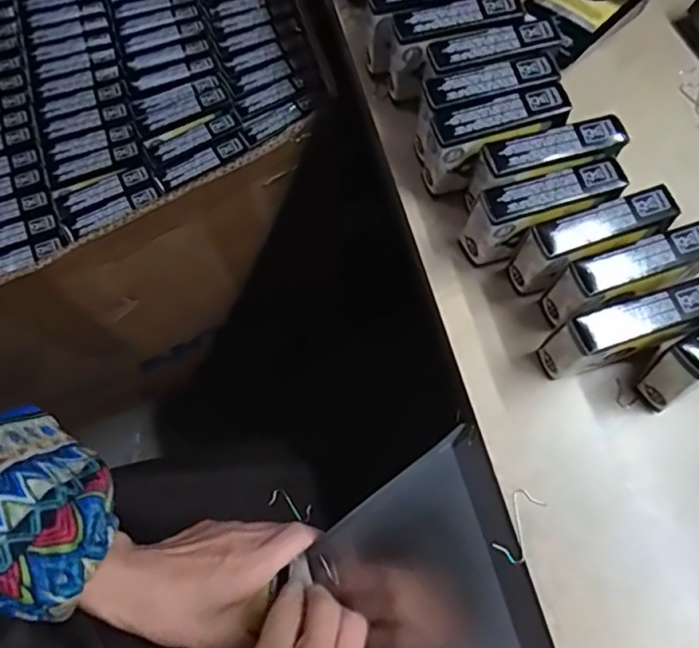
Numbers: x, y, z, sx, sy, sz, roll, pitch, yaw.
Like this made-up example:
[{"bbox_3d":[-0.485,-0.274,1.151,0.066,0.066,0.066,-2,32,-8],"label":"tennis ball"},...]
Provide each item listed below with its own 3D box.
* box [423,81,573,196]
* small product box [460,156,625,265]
[{"bbox_3d":[0.079,-0.099,0.324,0.074,0.050,0.024,-17,73,-4],"label":"box"},{"bbox_3d":[0.103,-0.057,0.311,0.077,0.048,0.023,-15,73,-3],"label":"small product box"}]

